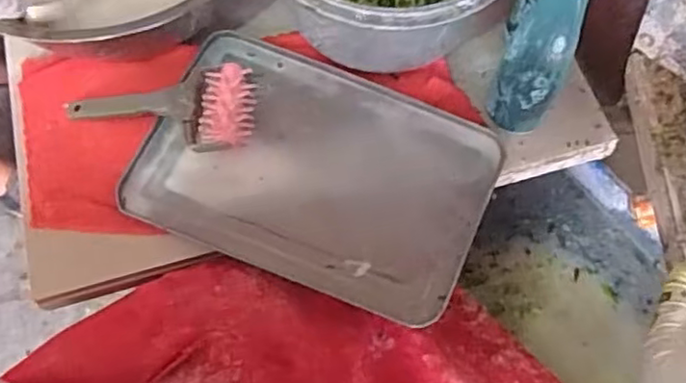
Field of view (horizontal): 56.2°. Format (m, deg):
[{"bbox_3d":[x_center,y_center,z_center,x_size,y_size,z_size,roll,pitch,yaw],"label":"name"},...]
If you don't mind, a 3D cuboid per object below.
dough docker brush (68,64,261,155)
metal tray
[{"bbox_3d":[-0.188,-0.080,0.654,0.195,0.042,0.084,-2,65,0],"label":"dough docker brush"},{"bbox_3d":[-0.029,-0.026,0.640,0.336,0.022,0.225,21,67,10],"label":"metal tray"}]

